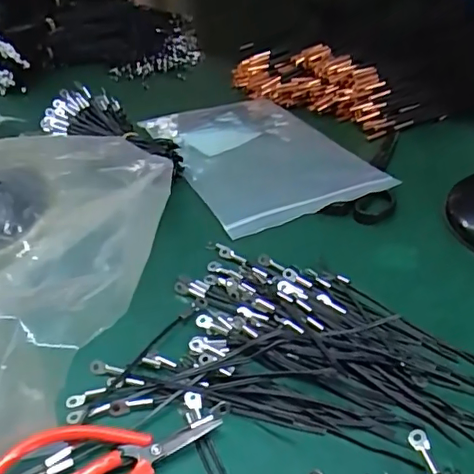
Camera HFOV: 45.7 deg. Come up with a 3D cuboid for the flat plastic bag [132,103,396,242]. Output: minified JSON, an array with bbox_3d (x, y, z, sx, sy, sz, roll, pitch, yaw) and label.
[{"bbox_3d":[0.018,-0.079,0.533,0.150,0.014,0.222,-17,39,-20],"label":"flat plastic bag"}]

